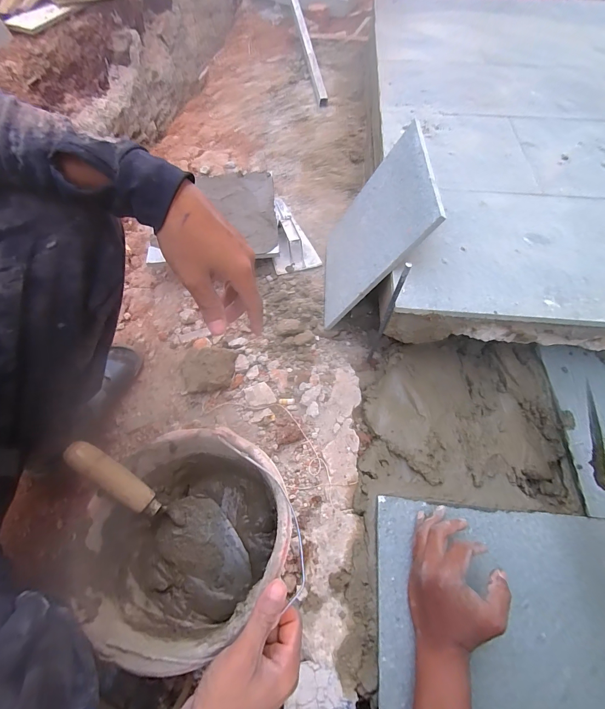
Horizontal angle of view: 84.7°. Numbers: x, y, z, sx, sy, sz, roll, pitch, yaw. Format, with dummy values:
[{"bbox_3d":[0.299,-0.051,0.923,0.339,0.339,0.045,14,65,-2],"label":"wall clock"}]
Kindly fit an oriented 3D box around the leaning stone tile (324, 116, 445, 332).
[{"bbox_3d":[0.127,-0.240,0.641,0.009,0.303,0.289,20,53,-22],"label":"leaning stone tile"}]

